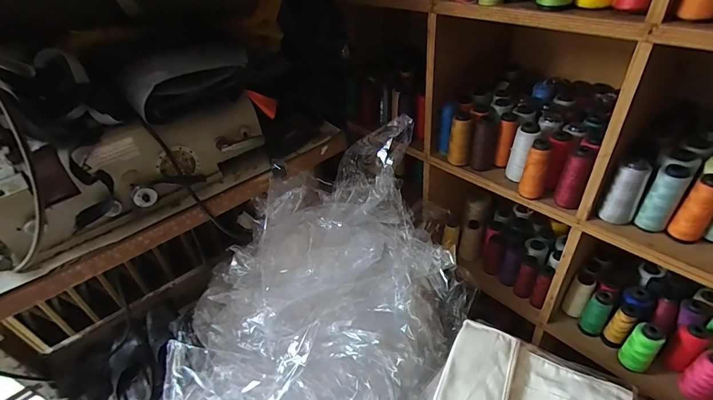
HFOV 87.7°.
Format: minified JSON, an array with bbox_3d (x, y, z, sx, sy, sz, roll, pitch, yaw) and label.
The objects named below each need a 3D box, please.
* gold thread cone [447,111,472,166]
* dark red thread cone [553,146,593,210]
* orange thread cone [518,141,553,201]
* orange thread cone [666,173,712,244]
[{"bbox_3d":[0.221,-0.130,0.792,0.046,0.107,0.038,3,40,12],"label":"gold thread cone"},{"bbox_3d":[0.378,-0.036,0.647,0.041,0.111,0.039,18,44,27],"label":"dark red thread cone"},{"bbox_3d":[0.331,-0.056,0.683,0.041,0.115,0.036,18,44,27],"label":"orange thread cone"},{"bbox_3d":[0.524,0.014,0.568,0.040,0.108,0.041,-30,44,-26],"label":"orange thread cone"}]

